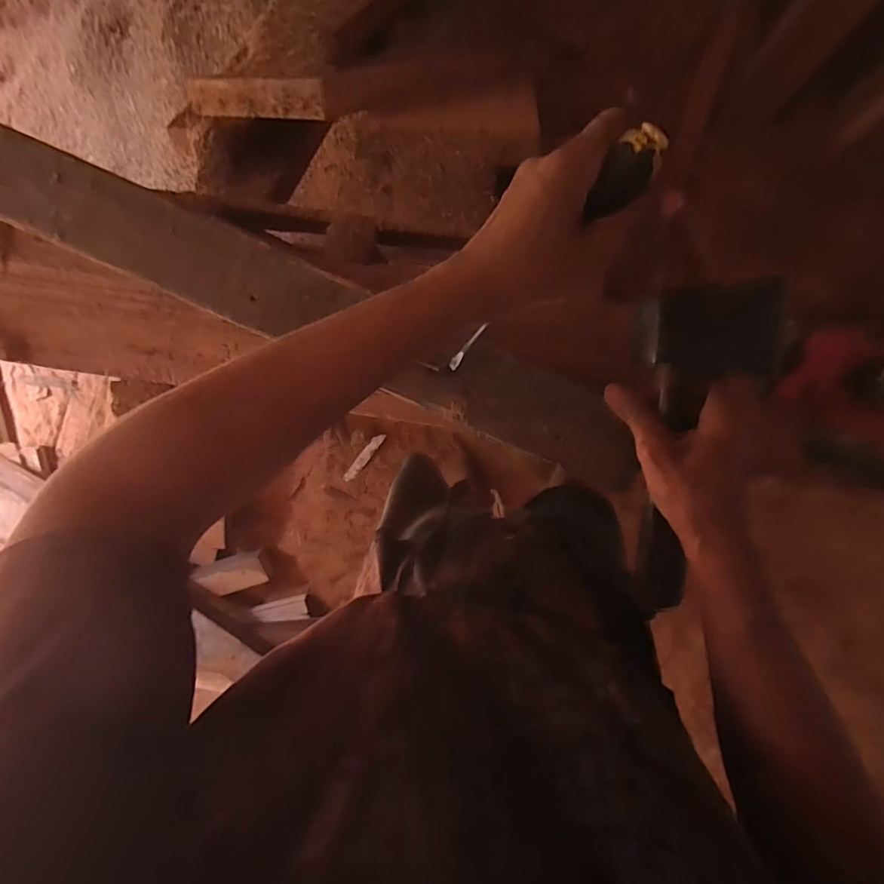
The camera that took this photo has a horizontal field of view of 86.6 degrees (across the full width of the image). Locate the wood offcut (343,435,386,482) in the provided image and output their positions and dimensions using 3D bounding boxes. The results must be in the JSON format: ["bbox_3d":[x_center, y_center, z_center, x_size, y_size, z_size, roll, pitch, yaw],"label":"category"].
[{"bbox_3d":[-0.214,0.043,1.298,0.030,0.005,0.163,36,93,-25],"label":"wood offcut"}]

